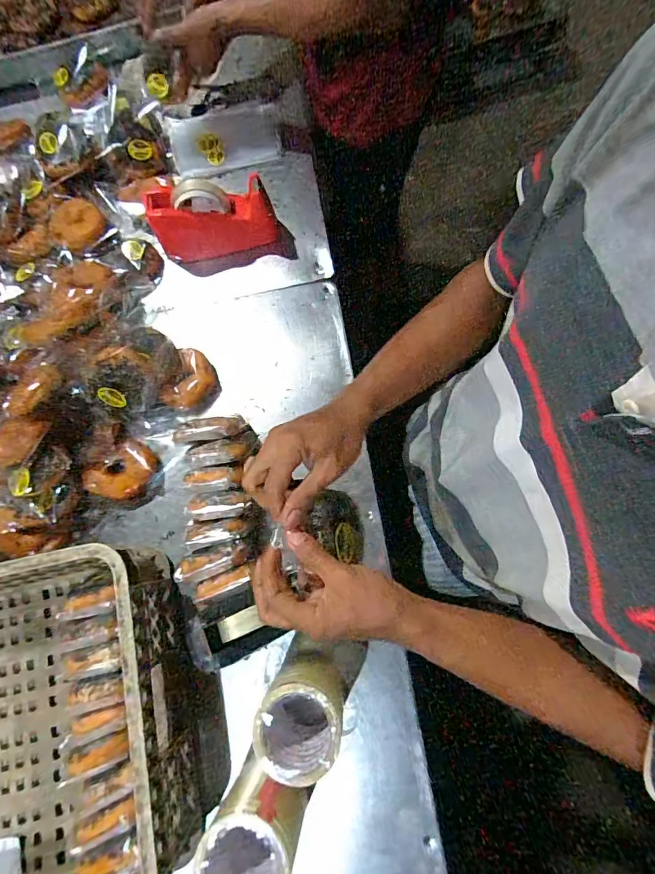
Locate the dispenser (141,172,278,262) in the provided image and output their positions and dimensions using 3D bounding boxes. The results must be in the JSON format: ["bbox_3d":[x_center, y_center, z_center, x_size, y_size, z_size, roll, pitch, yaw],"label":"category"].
[{"bbox_3d":[-0.192,-0.366,0.706,0.200,0.101,0.085,-5,76,2],"label":"dispenser"}]

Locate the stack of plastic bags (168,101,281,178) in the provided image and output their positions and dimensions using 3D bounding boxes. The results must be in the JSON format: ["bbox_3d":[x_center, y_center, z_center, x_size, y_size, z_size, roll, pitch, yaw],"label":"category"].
[{"bbox_3d":[-0.197,-0.566,0.795,0.198,0.018,0.128,-15,74,2],"label":"stack of plastic bags"}]

